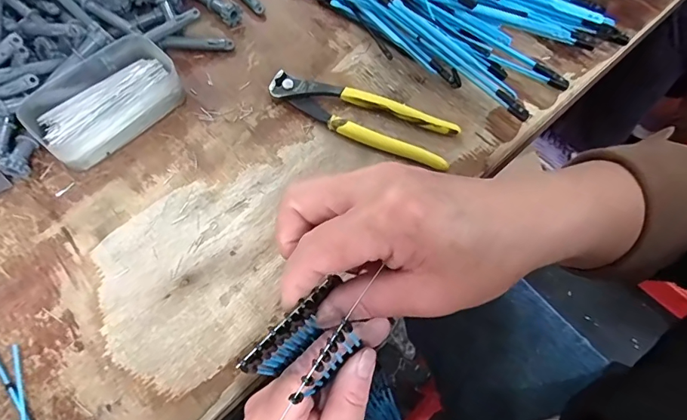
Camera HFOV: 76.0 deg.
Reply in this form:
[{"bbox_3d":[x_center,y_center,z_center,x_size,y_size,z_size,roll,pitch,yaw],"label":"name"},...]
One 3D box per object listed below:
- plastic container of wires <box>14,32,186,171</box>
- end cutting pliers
[{"bbox_3d":[-0.195,-0.090,0.365,0.072,0.029,0.117,41,71,16],"label":"plastic container of wires"},{"bbox_3d":[0.014,-0.081,0.381,0.163,0.017,0.046,21,67,8],"label":"end cutting pliers"}]

